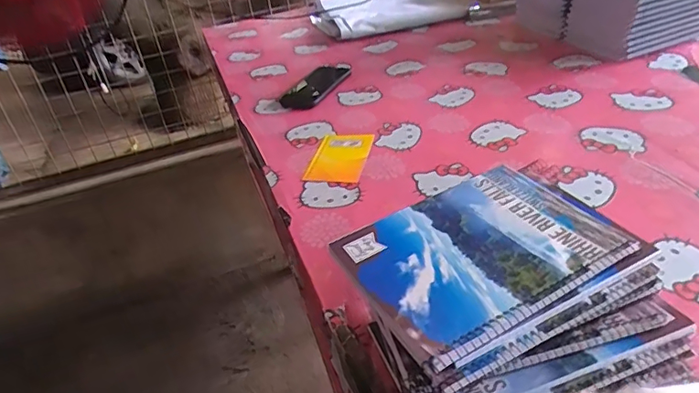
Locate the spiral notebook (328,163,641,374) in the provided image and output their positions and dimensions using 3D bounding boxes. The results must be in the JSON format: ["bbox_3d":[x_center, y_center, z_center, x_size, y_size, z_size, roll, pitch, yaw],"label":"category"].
[{"bbox_3d":[0.107,0.040,0.417,0.203,0.010,0.145,-23,37,-21],"label":"spiral notebook"}]

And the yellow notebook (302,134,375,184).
[{"bbox_3d":[-0.015,-0.057,0.751,0.082,0.006,0.127,2,36,13],"label":"yellow notebook"}]

